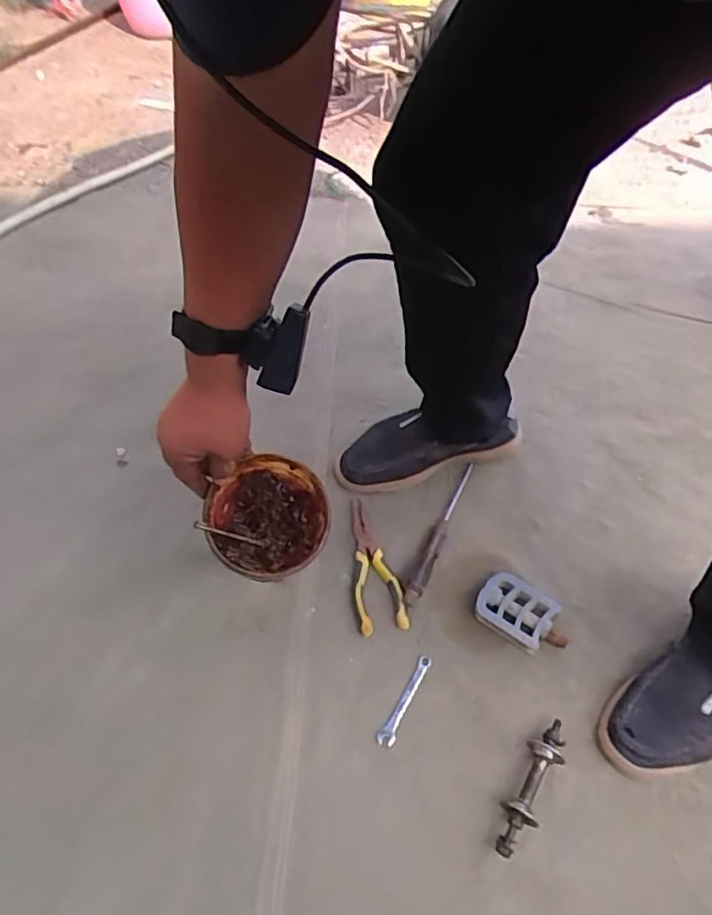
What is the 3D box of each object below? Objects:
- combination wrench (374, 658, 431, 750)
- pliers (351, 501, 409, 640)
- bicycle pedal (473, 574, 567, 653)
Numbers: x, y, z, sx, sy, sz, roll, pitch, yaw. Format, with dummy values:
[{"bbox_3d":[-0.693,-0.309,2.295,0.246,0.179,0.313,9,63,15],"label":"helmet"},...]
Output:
[{"bbox_3d":[0.056,0.272,0.704,0.018,0.008,0.108,23,55,20],"label":"combination wrench"},{"bbox_3d":[0.020,0.134,0.802,0.058,0.022,0.180,-9,51,-5],"label":"pliers"},{"bbox_3d":[0.203,0.191,0.768,0.108,0.021,0.084,24,55,21],"label":"bicycle pedal"}]

